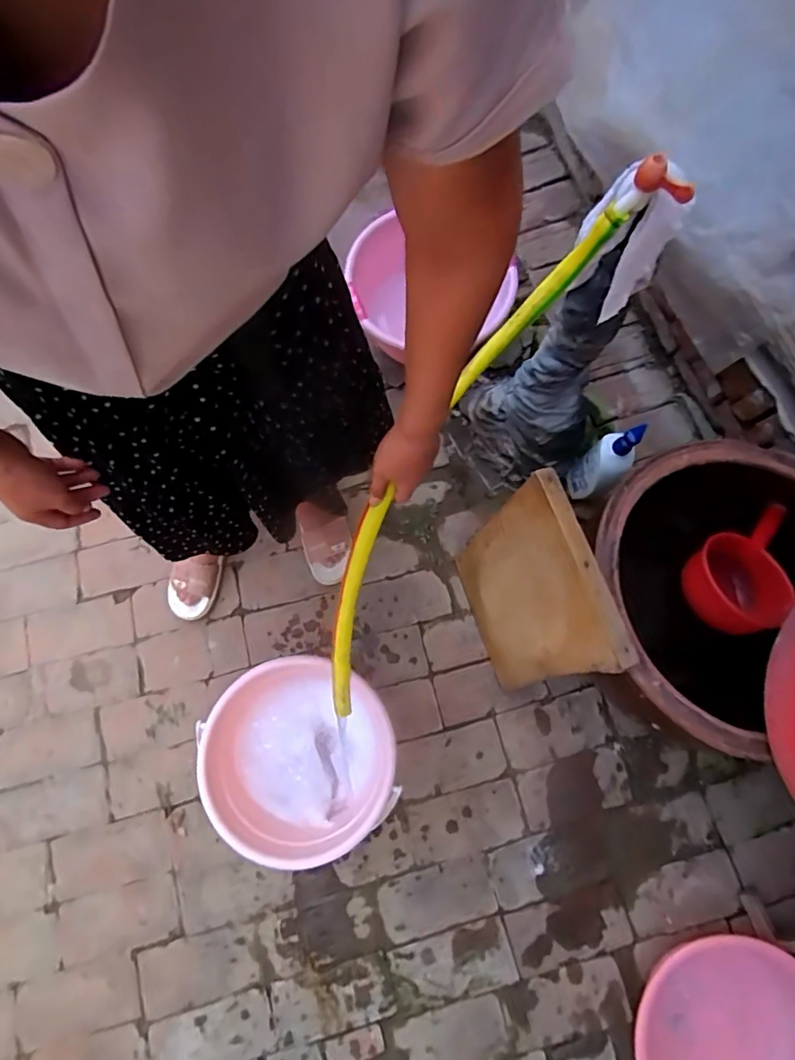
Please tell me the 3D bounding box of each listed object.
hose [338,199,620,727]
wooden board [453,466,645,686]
[{"bbox_3d":[0.068,-0.081,0.722,0.109,0.132,0.748,34,94,9],"label":"hose"},{"bbox_3d":[0.228,0.121,1.018,0.030,0.497,0.314,-14,75,-15],"label":"wooden board"}]

